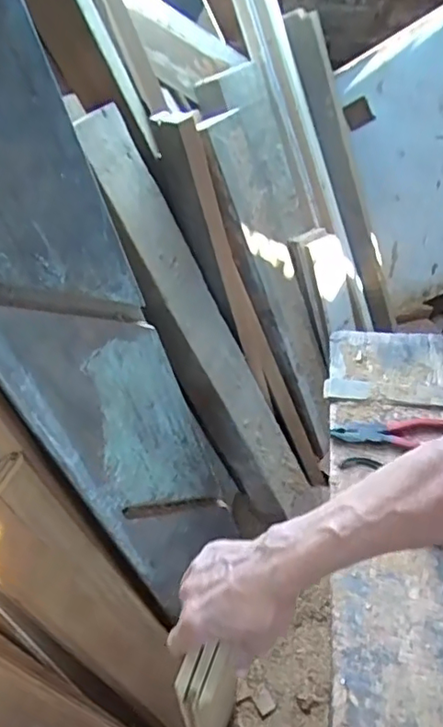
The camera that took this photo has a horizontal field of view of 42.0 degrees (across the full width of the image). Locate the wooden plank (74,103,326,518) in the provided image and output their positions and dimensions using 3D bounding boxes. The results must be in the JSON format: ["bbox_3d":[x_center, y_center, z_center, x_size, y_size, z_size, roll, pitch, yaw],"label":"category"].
[{"bbox_3d":[-0.007,-0.022,1.060,0.027,0.883,0.112,7,45,45],"label":"wooden plank"}]

